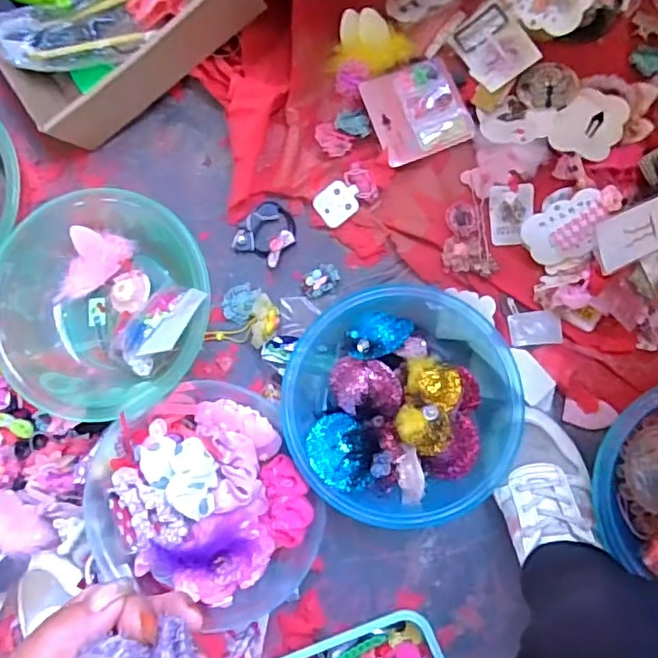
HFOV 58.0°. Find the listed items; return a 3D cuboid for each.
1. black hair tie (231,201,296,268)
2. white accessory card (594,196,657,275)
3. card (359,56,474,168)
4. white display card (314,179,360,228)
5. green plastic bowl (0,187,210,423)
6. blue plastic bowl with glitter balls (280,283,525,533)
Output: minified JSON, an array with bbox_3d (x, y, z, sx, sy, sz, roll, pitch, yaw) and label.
[{"bbox_3d":[-0.069,-0.106,0.663,0.060,0.011,0.068,41,93,7],"label":"black hair tie"},{"bbox_3d":[0.309,-0.097,0.577,0.123,0.007,0.050,-23,102,-16],"label":"white accessory card"},{"bbox_3d":[0.095,-0.235,0.642,0.095,0.016,0.098,-21,85,6],"label":"card"},{"bbox_3d":[0.010,-0.138,0.648,0.049,0.005,0.042,-36,97,12],"label":"white display card"},{"bbox_3d":[-0.240,-0.027,0.643,0.233,0.087,0.231,0,87,7],"label":"green plastic bowl"},{"bbox_3d":[0.073,0.077,0.591,0.216,0.093,0.237,0,87,7],"label":"blue plastic bowl with glitter balls"}]

